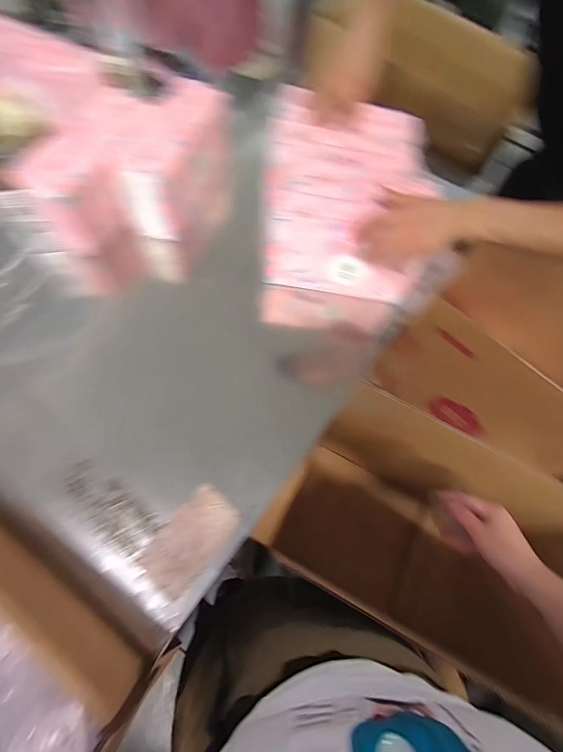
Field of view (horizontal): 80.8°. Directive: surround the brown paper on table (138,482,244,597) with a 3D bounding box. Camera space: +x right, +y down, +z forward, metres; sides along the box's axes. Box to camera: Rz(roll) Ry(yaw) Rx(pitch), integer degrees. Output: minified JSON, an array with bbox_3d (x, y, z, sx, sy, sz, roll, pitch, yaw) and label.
[{"bbox_3d":[-0.119,0.213,0.441,0.074,0.015,0.124,37,72,13],"label":"brown paper on table"}]

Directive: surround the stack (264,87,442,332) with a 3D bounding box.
[{"bbox_3d":[0.111,-0.298,0.672,0.271,0.278,0.329,10,69,3],"label":"stack"}]

